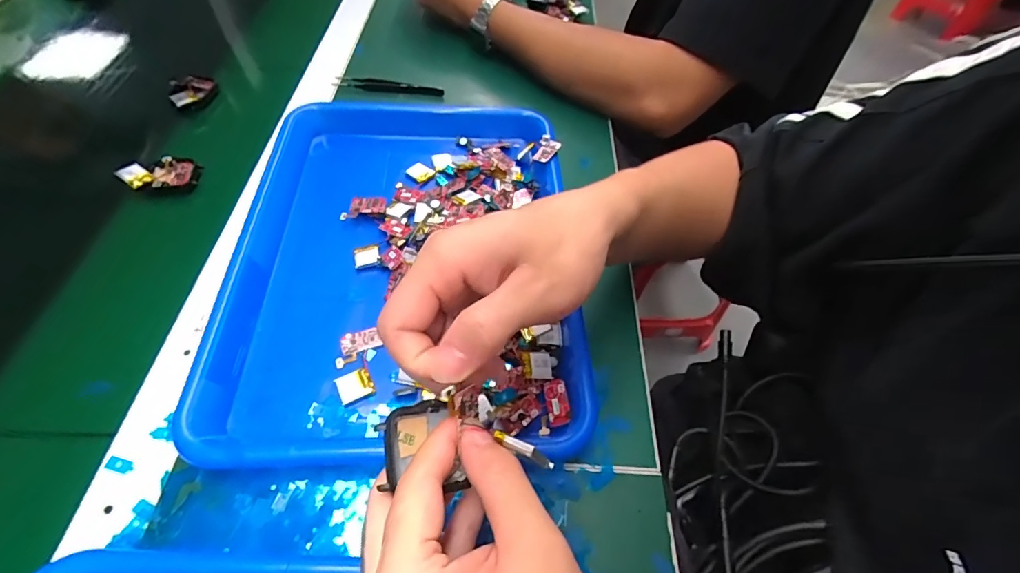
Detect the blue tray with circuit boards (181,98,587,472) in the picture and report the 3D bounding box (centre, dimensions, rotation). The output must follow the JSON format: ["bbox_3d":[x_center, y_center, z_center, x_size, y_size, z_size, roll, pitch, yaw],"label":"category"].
[{"bbox_3d":[-0.082,-0.031,0.362,0.258,0.030,0.325,0,57,-4],"label":"blue tray with circuit boards"}]

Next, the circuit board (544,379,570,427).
[{"bbox_3d":[0.031,0.076,0.301,0.014,0.004,0.030,-21,52,16],"label":"circuit board"}]

